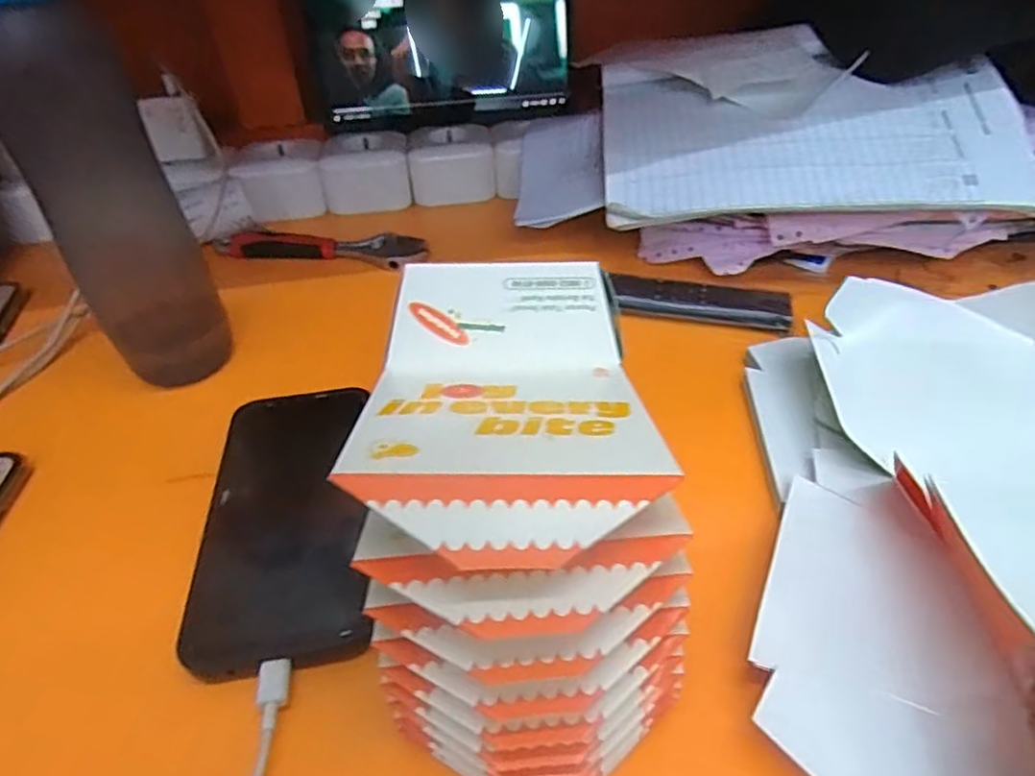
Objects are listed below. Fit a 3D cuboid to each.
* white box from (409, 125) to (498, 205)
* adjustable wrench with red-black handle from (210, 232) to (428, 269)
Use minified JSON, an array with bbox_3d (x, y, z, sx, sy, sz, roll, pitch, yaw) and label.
[{"bbox_3d":[-0.065,-0.220,0.634,0.081,0.048,0.060,-7,41,-5],"label":"white box"},{"bbox_3d":[-0.169,-0.122,0.554,0.184,0.016,0.023,4,41,7],"label":"adjustable wrench with red-black handle"}]

